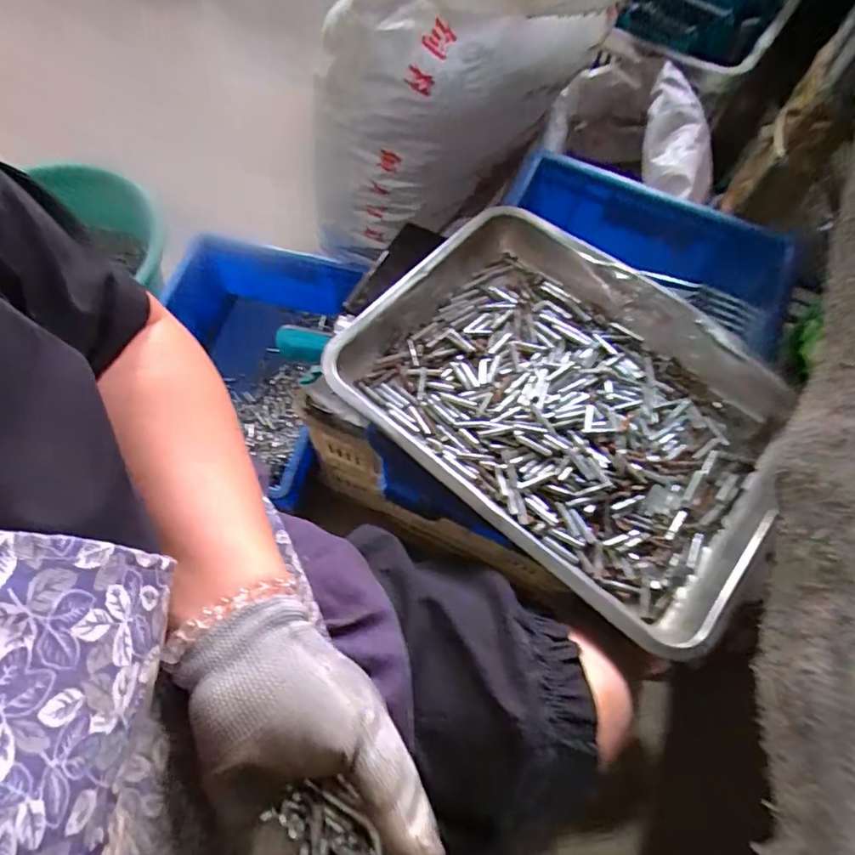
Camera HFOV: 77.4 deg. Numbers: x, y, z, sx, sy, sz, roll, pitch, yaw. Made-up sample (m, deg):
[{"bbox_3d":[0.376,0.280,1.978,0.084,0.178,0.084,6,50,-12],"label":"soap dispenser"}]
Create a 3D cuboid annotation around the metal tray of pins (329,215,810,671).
[{"bbox_3d":[0.118,-0.027,0.441,0.343,0.040,0.263,38,69,14],"label":"metal tray of pins"}]

